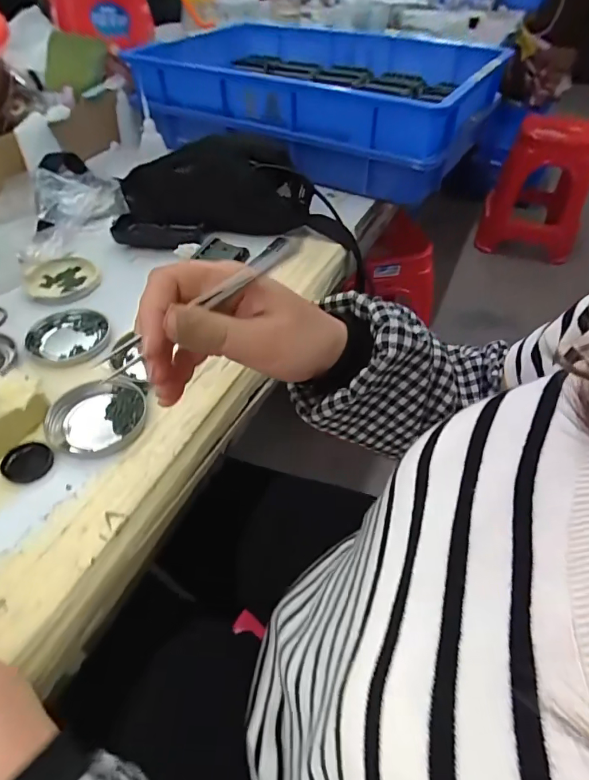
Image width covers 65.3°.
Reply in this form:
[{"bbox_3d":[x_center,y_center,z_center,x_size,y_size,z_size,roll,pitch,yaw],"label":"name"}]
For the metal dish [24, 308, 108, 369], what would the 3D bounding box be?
[{"bbox_3d":[-0.227,-0.055,0.460,0.077,0.016,0.081,2,48,-2],"label":"metal dish"}]

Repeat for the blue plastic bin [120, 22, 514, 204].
[{"bbox_3d":[0.044,-0.501,0.780,0.522,0.143,0.390,24,51,21],"label":"blue plastic bin"}]

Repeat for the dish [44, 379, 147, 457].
[{"bbox_3d":[-0.165,0.020,0.384,0.076,0.012,0.071,2,48,-2],"label":"dish"}]

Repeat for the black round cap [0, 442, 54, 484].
[{"bbox_3d":[-0.206,0.055,0.355,0.035,0.004,0.034,2,48,-2],"label":"black round cap"}]

